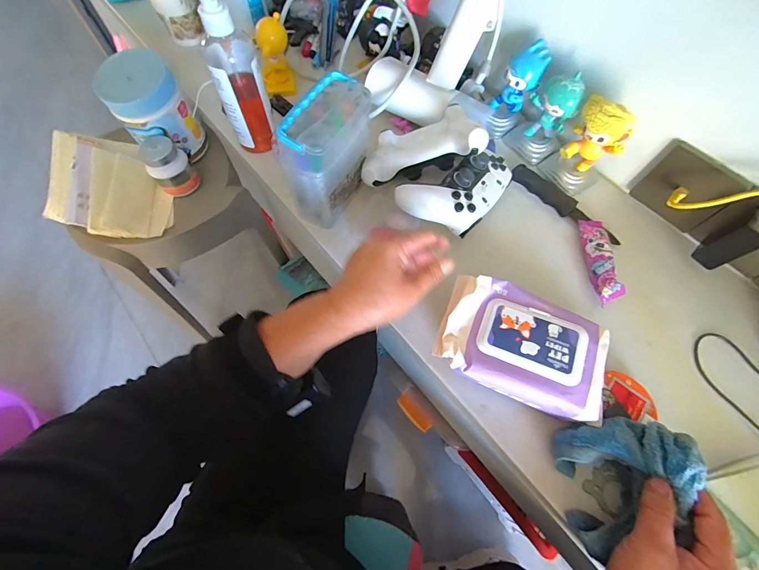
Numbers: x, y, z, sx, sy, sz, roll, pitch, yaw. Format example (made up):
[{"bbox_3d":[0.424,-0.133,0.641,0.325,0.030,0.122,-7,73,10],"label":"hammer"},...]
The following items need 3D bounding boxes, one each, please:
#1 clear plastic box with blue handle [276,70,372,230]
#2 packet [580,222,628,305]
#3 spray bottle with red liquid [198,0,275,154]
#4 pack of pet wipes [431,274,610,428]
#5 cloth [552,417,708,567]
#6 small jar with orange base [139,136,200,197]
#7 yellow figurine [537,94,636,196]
[{"bbox_3d":[-0.059,-0.146,0.390,0.053,0.125,0.108,30,68,9],"label":"clear plastic box with blue handle"},{"bbox_3d":[0.268,-0.031,0.415,0.032,0.020,0.110,2,66,-2],"label":"packet"},{"bbox_3d":[-0.173,-0.253,0.400,0.061,0.212,0.053,-23,70,-13],"label":"spray bottle with red liquid"},{"bbox_3d":[0.142,0.061,0.348,0.162,0.056,0.105,22,67,6],"label":"pack of pet wipes"},{"bbox_3d":[0.214,0.168,0.294,0.094,0.071,0.096,-7,67,-6],"label":"cloth"},{"bbox_3d":[-0.311,-0.173,0.509,0.053,0.074,0.050,1,66,-3],"label":"small jar with orange base"},{"bbox_3d":[0.268,-0.178,0.436,0.066,0.105,0.052,35,69,12],"label":"yellow figurine"}]

